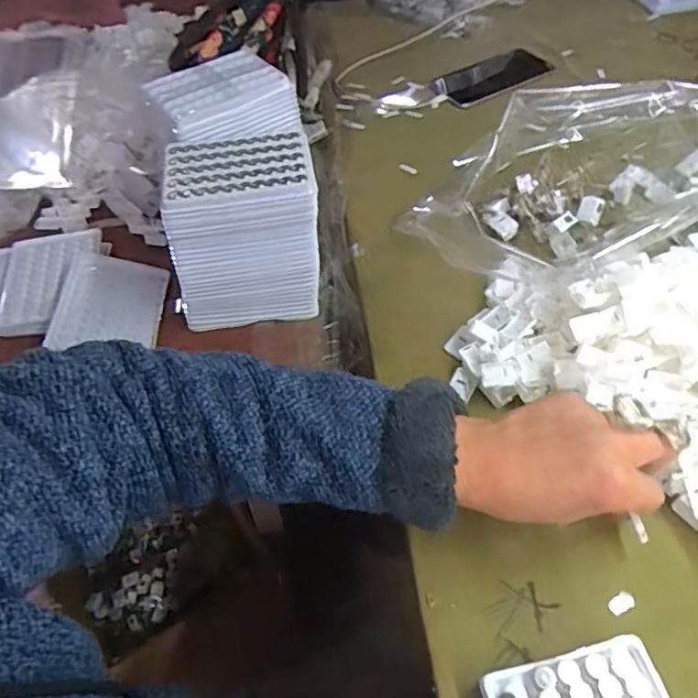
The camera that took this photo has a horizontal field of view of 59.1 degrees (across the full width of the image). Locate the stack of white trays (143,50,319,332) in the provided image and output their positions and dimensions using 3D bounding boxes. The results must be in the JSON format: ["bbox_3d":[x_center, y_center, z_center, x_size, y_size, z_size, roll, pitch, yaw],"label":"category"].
[{"bbox_3d":[-0.107,-0.158,0.610,0.129,0.156,0.210,-9,50,-4],"label":"stack of white trays"}]

